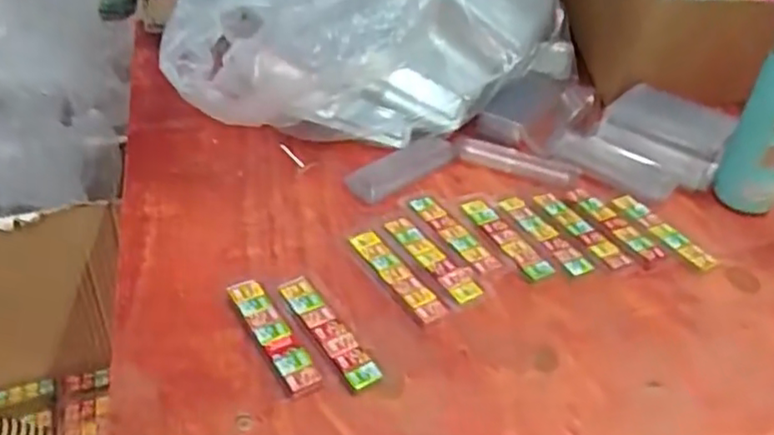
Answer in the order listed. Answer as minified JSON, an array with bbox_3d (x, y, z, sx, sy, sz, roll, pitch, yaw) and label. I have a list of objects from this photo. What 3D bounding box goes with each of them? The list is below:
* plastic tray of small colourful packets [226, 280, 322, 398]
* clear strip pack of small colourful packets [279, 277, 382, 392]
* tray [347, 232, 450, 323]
[{"bbox_3d":[-0.088,0.091,0.511,0.025,0.013,0.118,-21,44,-27],"label":"plastic tray of small colourful packets"},{"bbox_3d":[-0.047,0.088,0.517,0.024,0.007,0.119,-22,45,-28],"label":"clear strip pack of small colourful packets"},{"bbox_3d":[0.009,0.049,0.572,0.025,0.006,0.114,-23,45,-29],"label":"tray"}]

